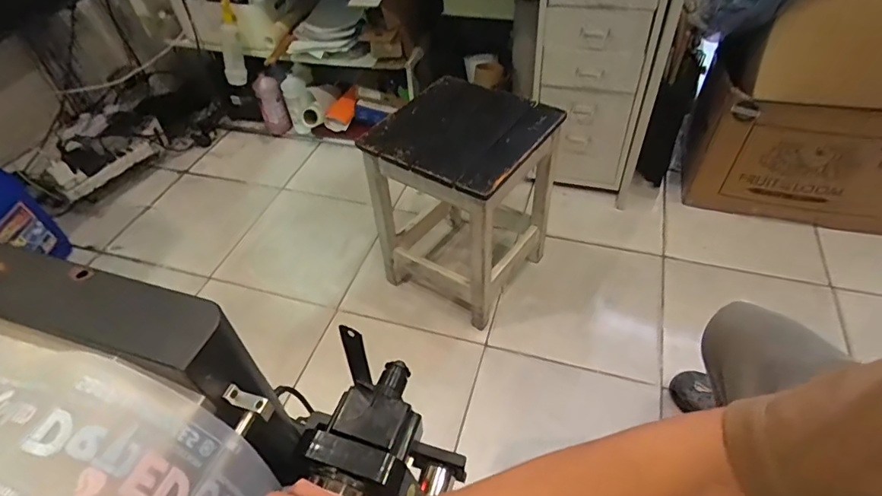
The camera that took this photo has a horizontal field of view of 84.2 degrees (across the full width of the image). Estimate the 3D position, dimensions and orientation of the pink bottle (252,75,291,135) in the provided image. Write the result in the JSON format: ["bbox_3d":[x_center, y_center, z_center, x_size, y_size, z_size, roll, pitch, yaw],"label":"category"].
[{"bbox_3d":[-0.605,-0.525,1.771,0.094,0.212,0.065,-6,37,-1],"label":"pink bottle"}]

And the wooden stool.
[{"bbox_3d":[0.054,-0.109,1.165,0.321,0.462,0.313,26,54,26],"label":"wooden stool"}]

